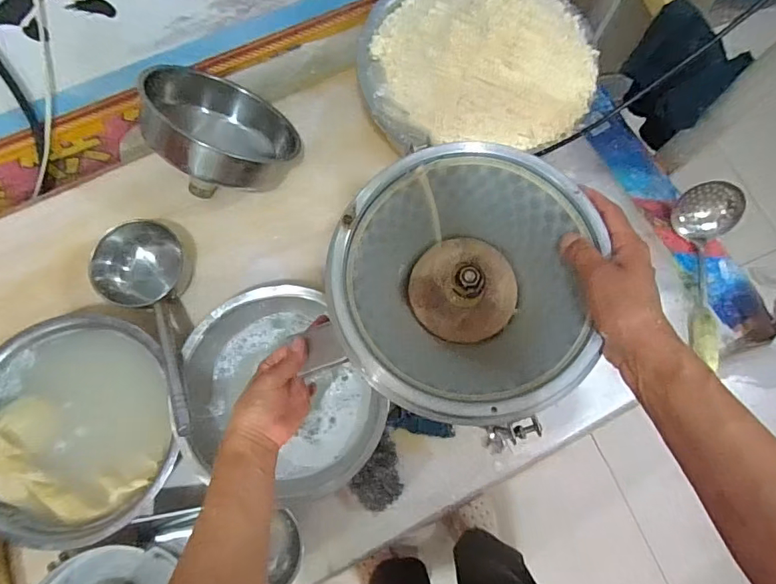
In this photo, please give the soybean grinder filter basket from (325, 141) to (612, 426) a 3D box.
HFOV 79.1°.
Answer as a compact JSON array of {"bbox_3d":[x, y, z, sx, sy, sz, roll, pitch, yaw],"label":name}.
[{"bbox_3d":[0.061,-0.005,0.418,0.207,0.081,0.221,8,76,1],"label":"soybean grinder filter basket"}]

